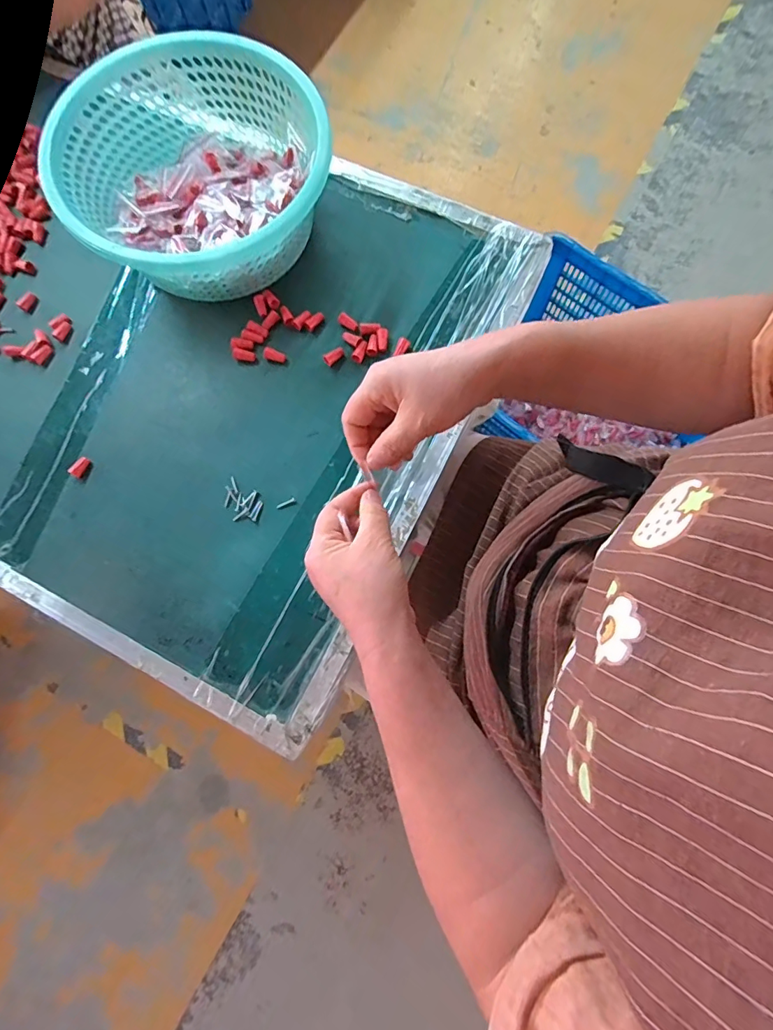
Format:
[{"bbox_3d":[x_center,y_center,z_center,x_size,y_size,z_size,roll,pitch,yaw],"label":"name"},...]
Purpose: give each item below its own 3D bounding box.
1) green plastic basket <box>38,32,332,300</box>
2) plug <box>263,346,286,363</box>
[{"bbox_3d":[-0.194,-0.361,0.488,0.258,0.086,0.243,0,79,1],"label":"green plastic basket"},{"bbox_3d":[-0.124,-0.176,0.507,0.025,0.009,0.014,27,81,6],"label":"plug"}]

